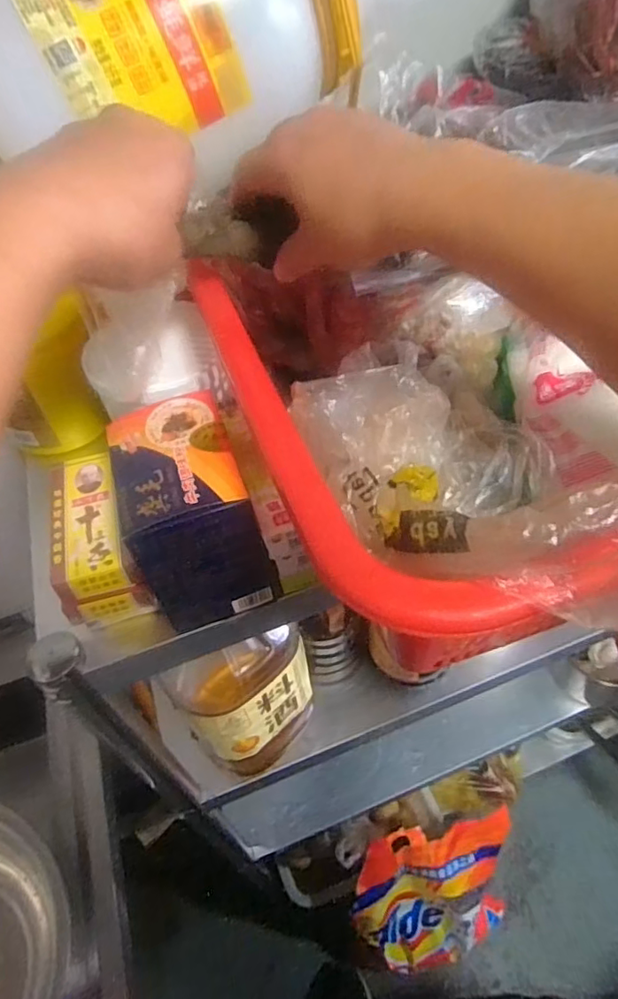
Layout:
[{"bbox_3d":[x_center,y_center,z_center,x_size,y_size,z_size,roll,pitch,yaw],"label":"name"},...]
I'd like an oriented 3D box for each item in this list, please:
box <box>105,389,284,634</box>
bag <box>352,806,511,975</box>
[{"bbox_3d":[-0.082,0.009,0.414,0.081,0.114,0.113,-16,50,-9],"label":"box"},{"bbox_3d":[0.242,0.794,1.155,0.324,0.347,0.214,-11,49,-4],"label":"bag"}]

